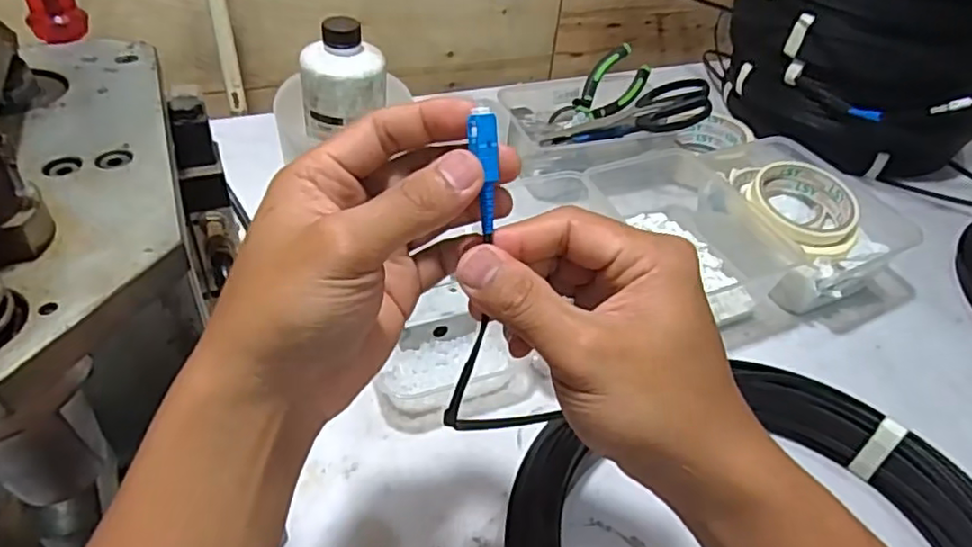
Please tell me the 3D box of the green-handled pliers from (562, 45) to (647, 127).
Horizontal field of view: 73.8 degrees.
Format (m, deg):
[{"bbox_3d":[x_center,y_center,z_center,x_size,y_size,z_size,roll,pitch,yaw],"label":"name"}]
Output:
[{"bbox_3d":[0.130,-0.194,0.697,0.053,0.013,0.107,41,87,-8],"label":"green-handled pliers"}]

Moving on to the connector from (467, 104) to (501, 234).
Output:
[{"bbox_3d":[0.001,-0.038,0.246,0.009,0.048,0.005,-5,18,-12],"label":"connector"}]

